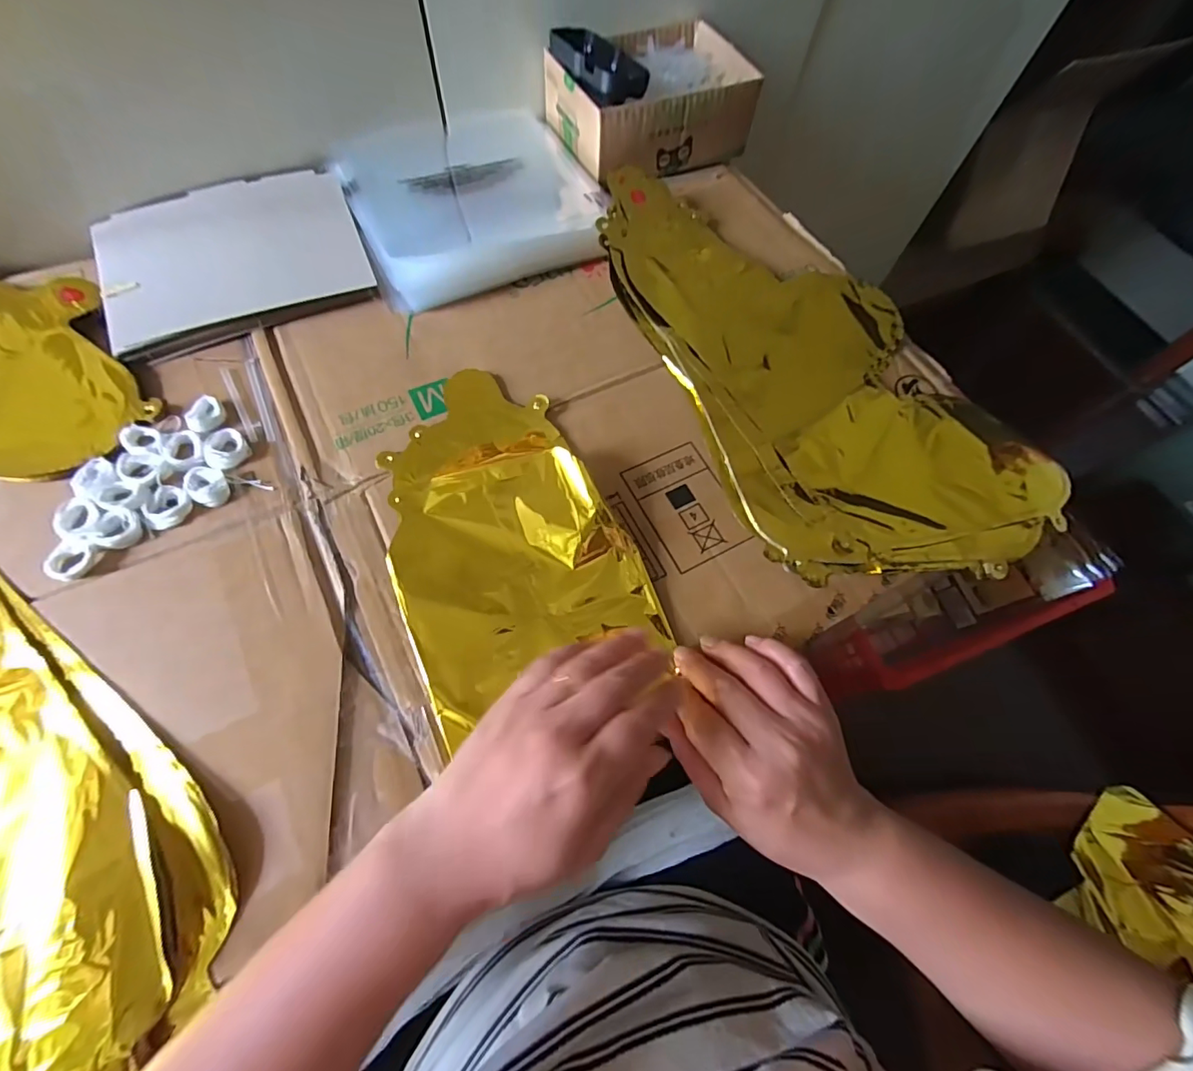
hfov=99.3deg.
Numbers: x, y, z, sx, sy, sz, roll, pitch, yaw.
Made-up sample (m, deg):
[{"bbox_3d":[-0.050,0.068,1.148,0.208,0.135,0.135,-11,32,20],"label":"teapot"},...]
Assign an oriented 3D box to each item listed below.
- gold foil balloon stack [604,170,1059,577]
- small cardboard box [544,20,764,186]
[{"bbox_3d":[0.179,-0.157,0.424,0.239,0.031,0.412,-18,68,-11],"label":"gold foil balloon stack"},{"bbox_3d":[0.062,-0.443,0.520,0.190,0.061,0.121,-25,69,-14],"label":"small cardboard box"}]

